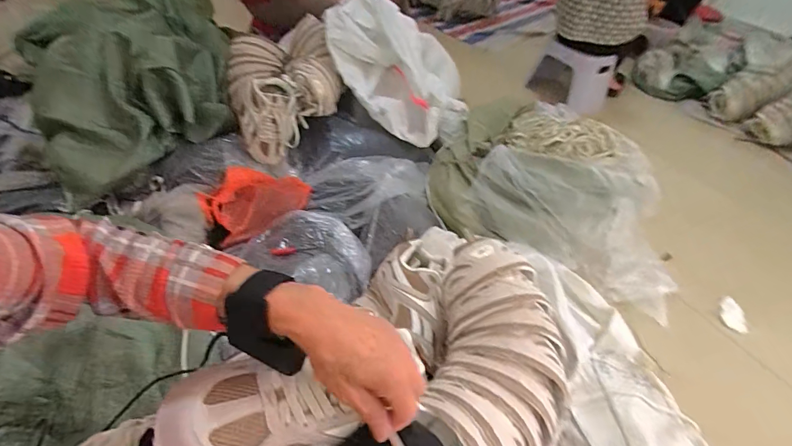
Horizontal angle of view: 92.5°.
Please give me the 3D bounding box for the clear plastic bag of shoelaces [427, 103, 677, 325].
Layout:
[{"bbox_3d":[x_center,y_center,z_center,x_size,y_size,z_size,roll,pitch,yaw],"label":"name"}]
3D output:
[{"bbox_3d":[0.434,-0.102,1.109,0.658,0.228,0.563,13,47,7],"label":"clear plastic bag of shoelaces"}]

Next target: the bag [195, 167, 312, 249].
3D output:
[{"bbox_3d":[-0.340,-0.051,0.949,0.258,0.072,0.207,-16,50,-19],"label":"bag"}]

